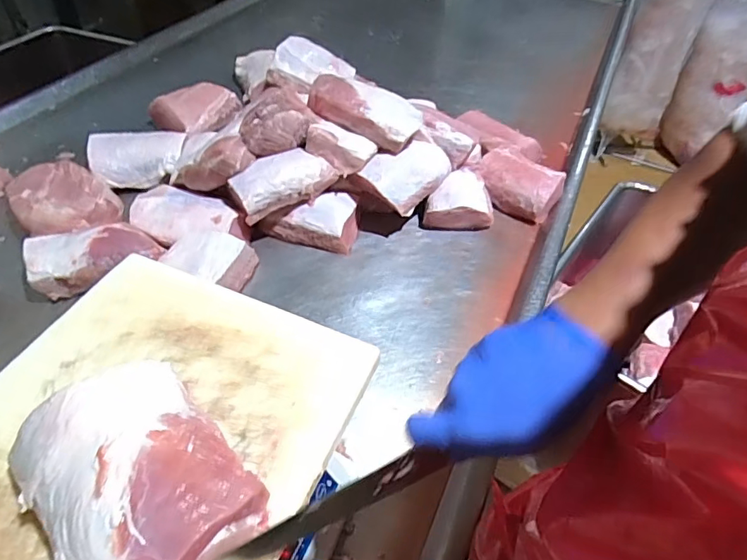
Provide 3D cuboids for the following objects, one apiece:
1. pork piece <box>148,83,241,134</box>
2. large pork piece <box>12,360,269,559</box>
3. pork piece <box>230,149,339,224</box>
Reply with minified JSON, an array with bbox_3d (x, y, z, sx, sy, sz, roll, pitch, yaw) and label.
[{"bbox_3d":[-0.366,-0.364,1.064,0.143,0.054,0.148,31,52,22],"label":"pork piece"},{"bbox_3d":[-0.175,0.145,0.369,0.171,0.066,0.127,37,55,27],"label":"large pork piece"},{"bbox_3d":[-0.145,-0.160,0.816,0.158,0.057,0.074,-21,52,-22],"label":"pork piece"}]

